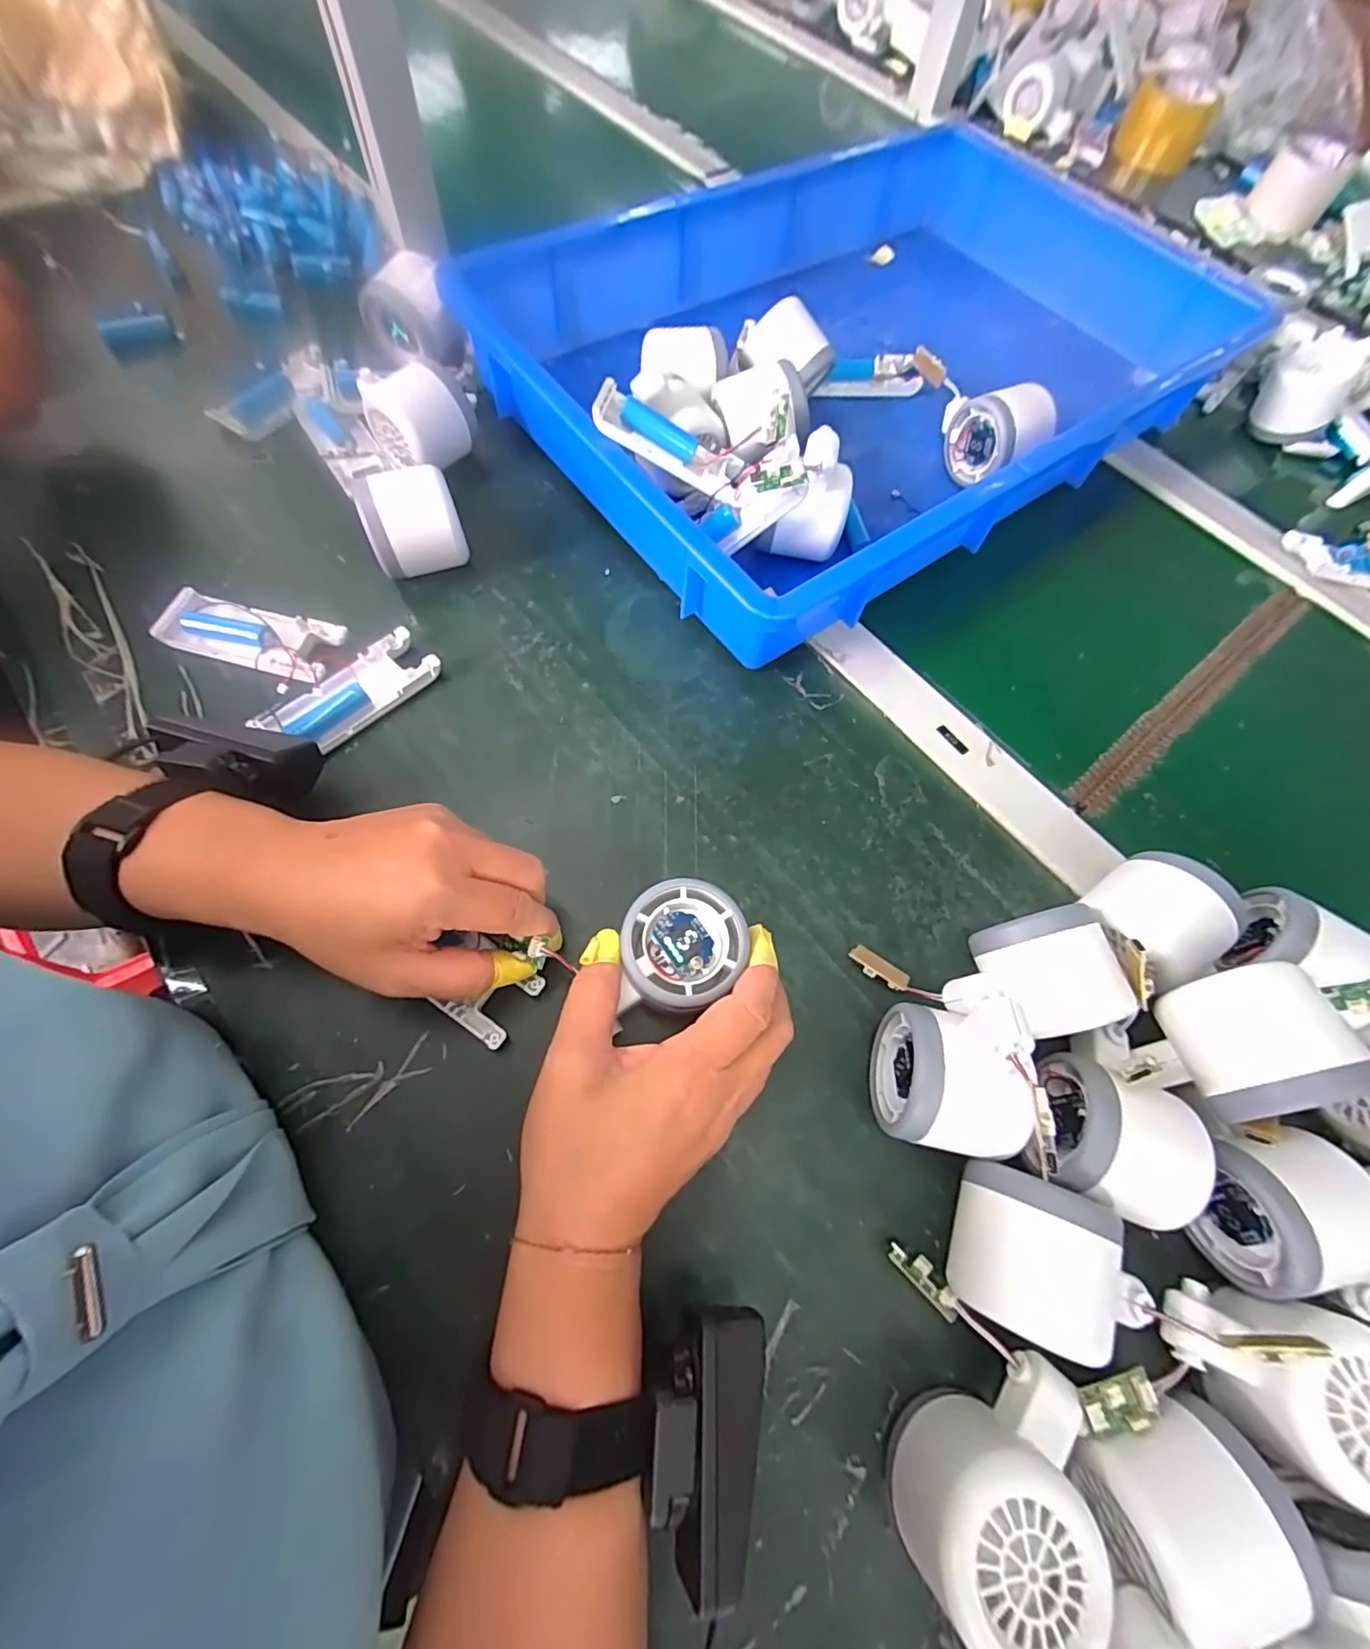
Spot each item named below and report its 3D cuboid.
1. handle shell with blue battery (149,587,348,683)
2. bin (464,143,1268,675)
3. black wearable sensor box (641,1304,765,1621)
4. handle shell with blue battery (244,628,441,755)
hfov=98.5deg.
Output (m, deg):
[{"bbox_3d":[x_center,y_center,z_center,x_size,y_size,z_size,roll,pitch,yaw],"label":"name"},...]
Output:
[{"bbox_3d":[-0.267,-0.117,0.365,0.105,0.015,0.041,14,68,3],"label":"handle shell with blue battery"},{"bbox_3d":[0.158,-0.374,0.460,0.561,0.091,0.356,-34,74,-15],"label":"bin"},{"bbox_3d":[0.007,0.209,0.200,0.038,0.018,0.071,12,68,2],"label":"black wearable sensor box"},{"bbox_3d":[-0.201,-0.077,0.355,0.102,0.015,0.042,-39,75,-17],"label":"handle shell with blue battery"}]

